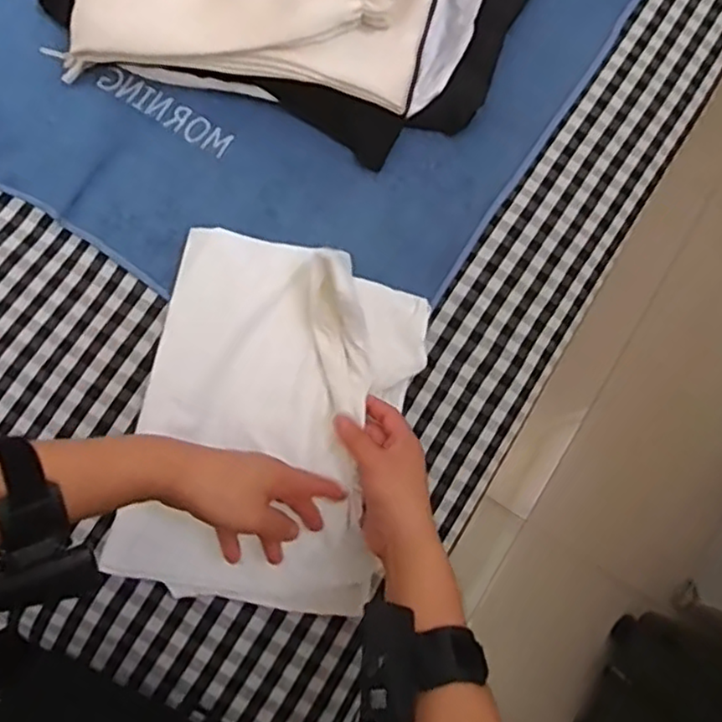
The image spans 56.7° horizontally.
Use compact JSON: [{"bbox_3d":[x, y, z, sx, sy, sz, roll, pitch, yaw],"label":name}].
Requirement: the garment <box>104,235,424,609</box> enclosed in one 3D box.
[{"bbox_3d":[-0.076,0.049,0.577,0.224,0.064,0.306,11,79,3],"label":"garment"}]

